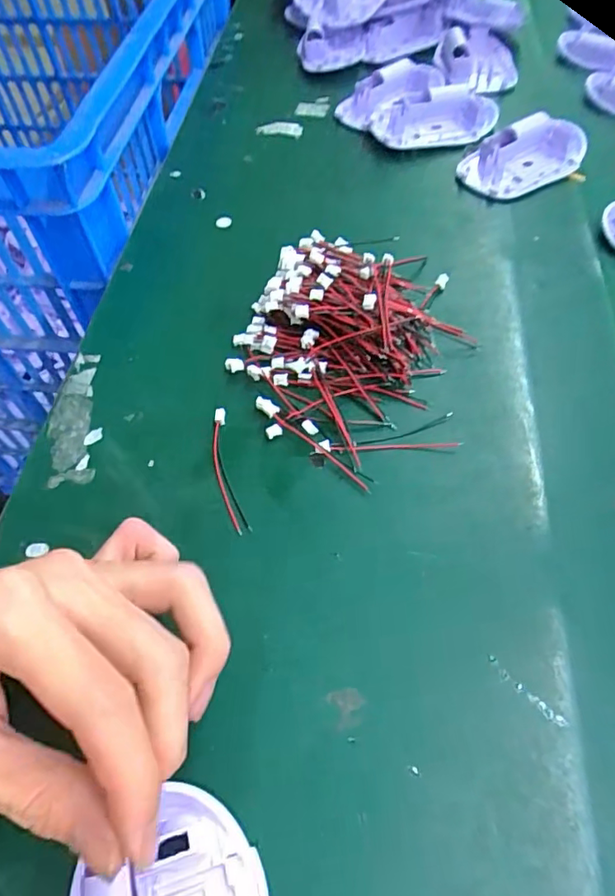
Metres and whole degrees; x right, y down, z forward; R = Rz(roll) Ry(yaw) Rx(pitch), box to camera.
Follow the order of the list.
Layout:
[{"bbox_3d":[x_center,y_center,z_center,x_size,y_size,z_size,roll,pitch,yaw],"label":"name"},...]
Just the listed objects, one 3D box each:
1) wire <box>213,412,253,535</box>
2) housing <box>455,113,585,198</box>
[{"bbox_3d":[-0.039,0.010,0.265,0.010,0.006,0.069,-14,57,-5],"label":"wire"},{"bbox_3d":[0.149,-0.201,0.376,0.087,0.022,0.048,-20,58,-8],"label":"housing"}]

